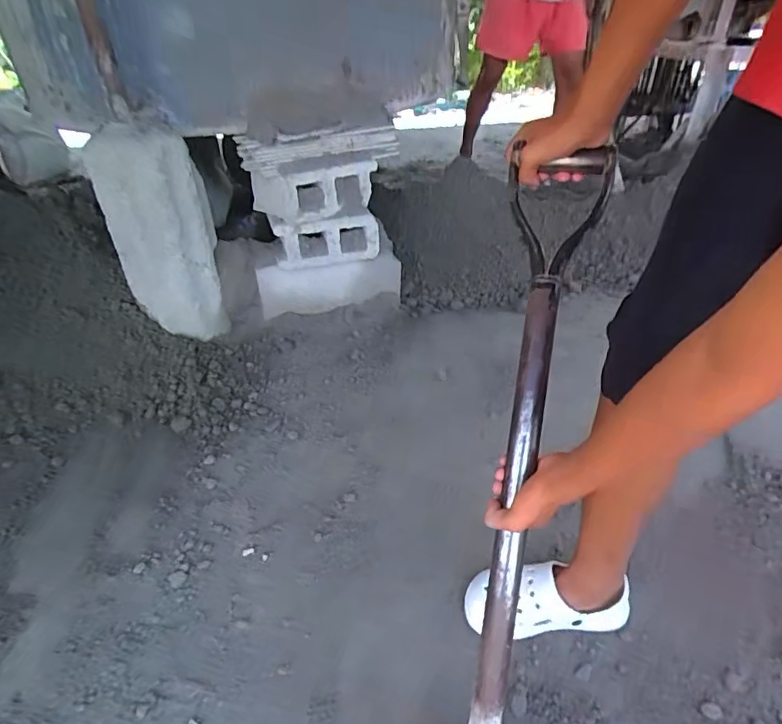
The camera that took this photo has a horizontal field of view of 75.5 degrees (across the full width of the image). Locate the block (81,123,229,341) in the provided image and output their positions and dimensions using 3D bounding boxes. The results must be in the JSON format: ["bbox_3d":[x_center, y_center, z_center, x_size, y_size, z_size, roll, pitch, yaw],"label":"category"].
[{"bbox_3d":[-0.503,-0.272,1.136,0.204,0.451,0.123,-16,41,-18],"label":"block"}]

